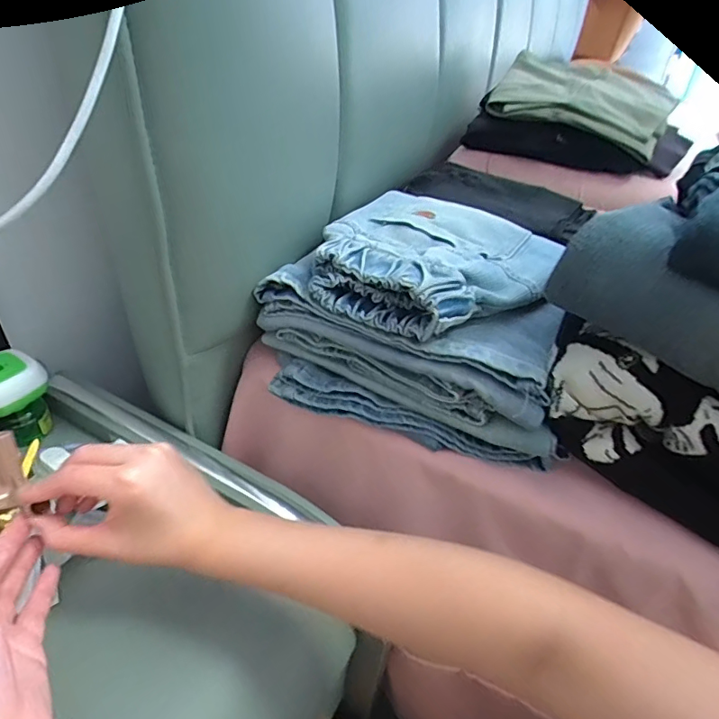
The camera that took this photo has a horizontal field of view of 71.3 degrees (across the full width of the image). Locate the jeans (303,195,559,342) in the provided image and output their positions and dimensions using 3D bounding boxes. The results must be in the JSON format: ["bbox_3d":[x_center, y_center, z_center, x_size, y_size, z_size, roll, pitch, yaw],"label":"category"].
[{"bbox_3d":[0.069,-0.106,0.449,0.183,0.038,0.251,19,40,15],"label":"jeans"}]

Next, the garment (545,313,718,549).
[{"bbox_3d":[0.224,0.068,0.333,0.227,0.100,0.041,39,47,16],"label":"garment"}]

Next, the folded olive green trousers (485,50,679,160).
[{"bbox_3d":[0.305,-0.358,0.693,0.220,0.058,0.223,18,40,14],"label":"folded olive green trousers"}]

